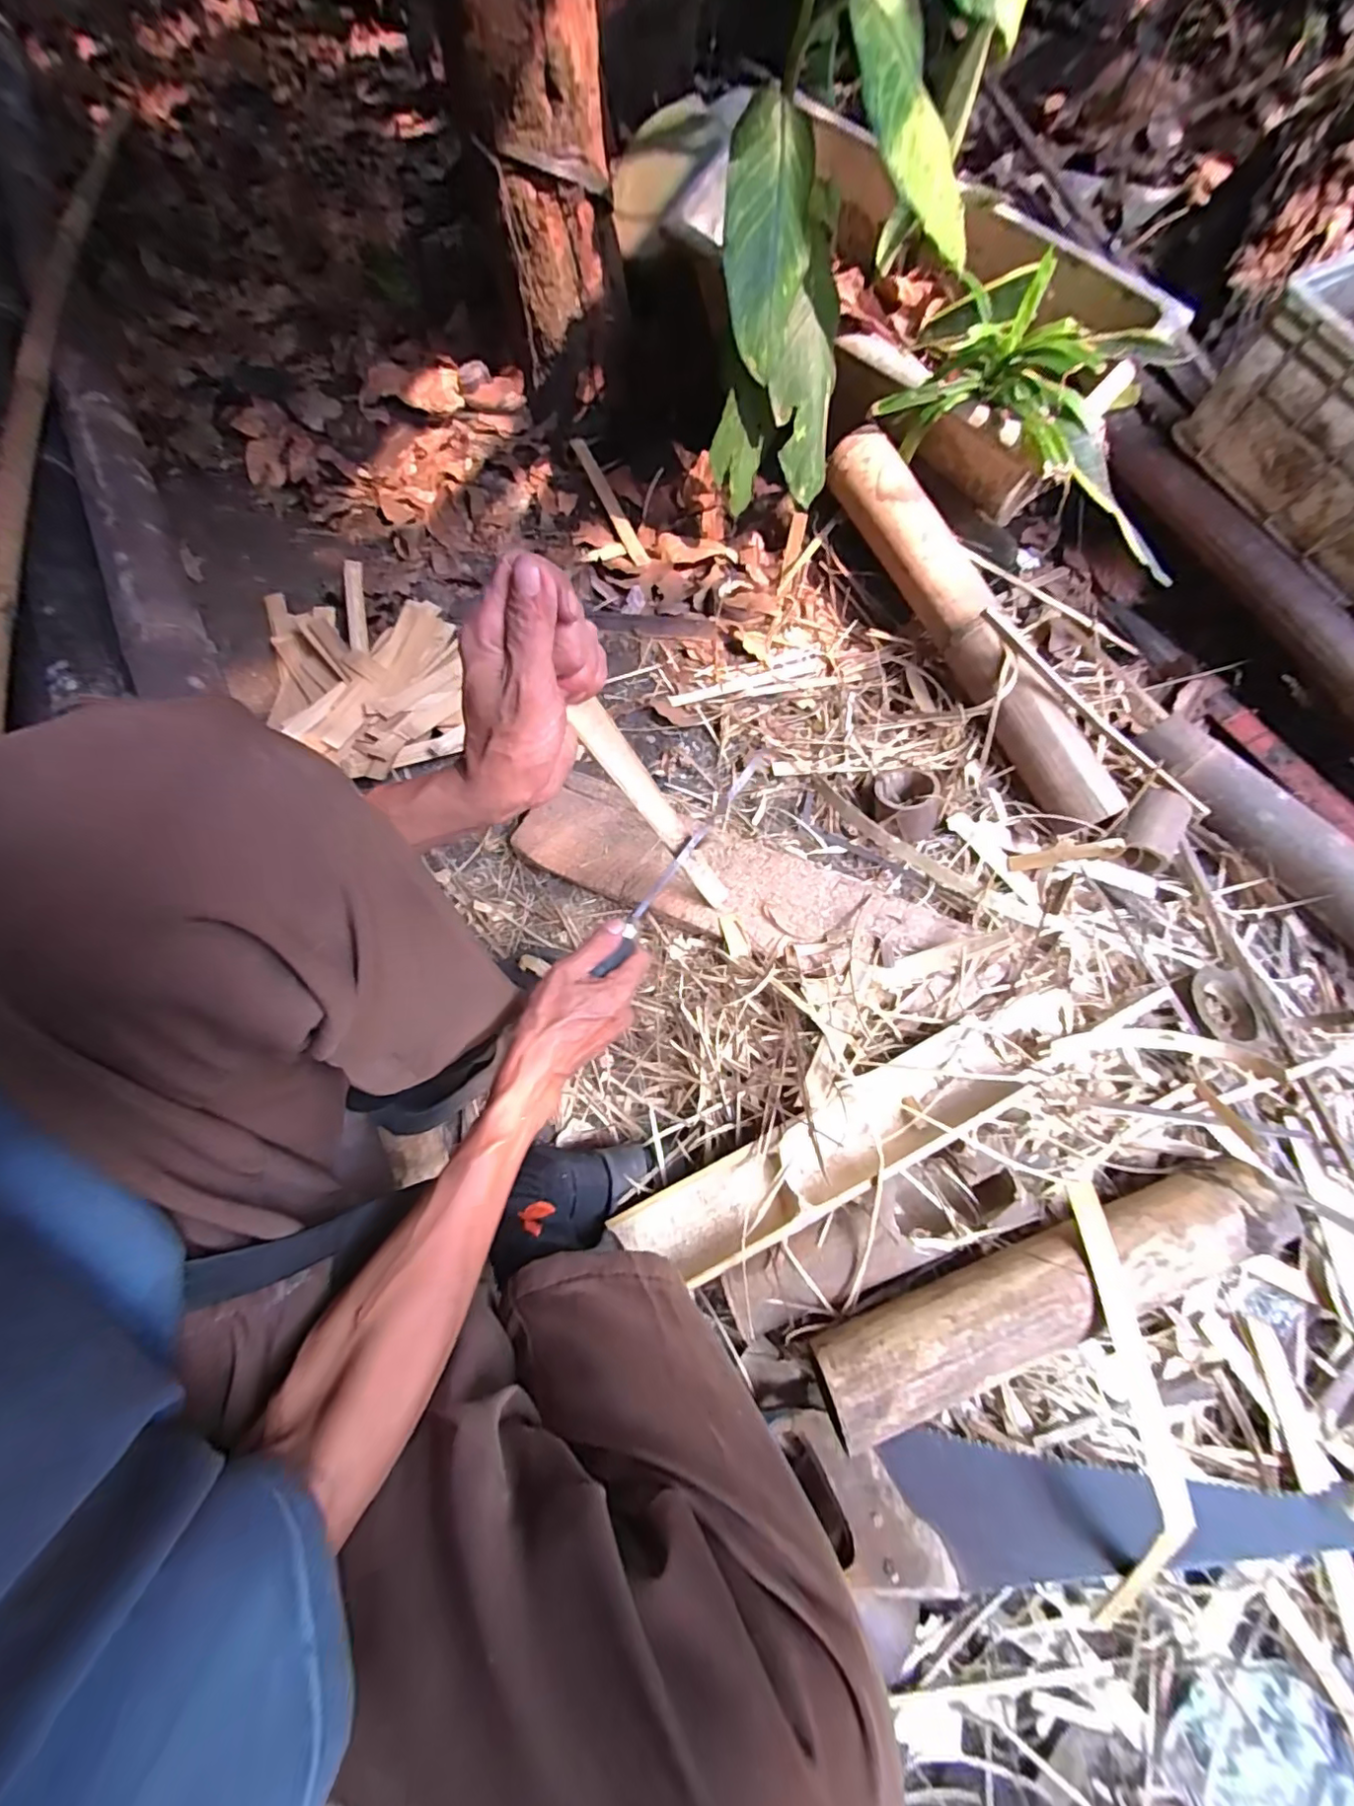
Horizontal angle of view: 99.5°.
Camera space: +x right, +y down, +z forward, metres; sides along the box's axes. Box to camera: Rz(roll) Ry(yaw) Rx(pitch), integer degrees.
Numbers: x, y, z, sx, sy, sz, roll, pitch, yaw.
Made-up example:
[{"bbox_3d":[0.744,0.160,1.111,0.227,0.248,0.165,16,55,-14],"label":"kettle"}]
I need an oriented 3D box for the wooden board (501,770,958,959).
[{"bbox_3d":[0.057,-0.029,0.643,0.475,0.023,0.124,18,72,6],"label":"wooden board"}]

